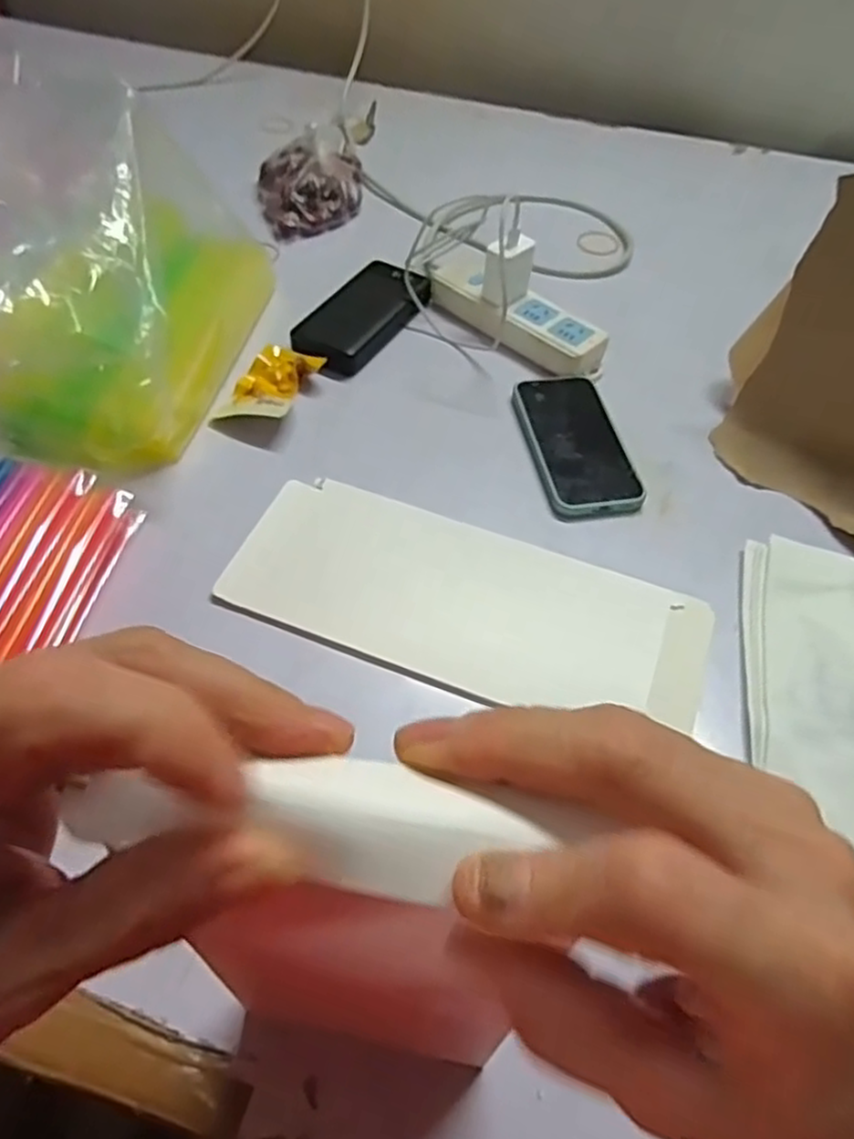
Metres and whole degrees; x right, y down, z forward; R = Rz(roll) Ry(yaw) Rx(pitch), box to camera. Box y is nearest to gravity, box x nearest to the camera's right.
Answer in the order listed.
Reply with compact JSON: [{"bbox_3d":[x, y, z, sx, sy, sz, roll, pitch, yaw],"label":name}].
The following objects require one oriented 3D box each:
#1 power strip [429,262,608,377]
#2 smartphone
[{"bbox_3d":[0.086,-0.251,0.712,0.062,0.027,0.192,-37,63,-26],"label":"power strip"},{"bbox_3d":[0.126,-0.111,0.626,0.079,0.014,0.162,-7,54,-8],"label":"smartphone"}]

